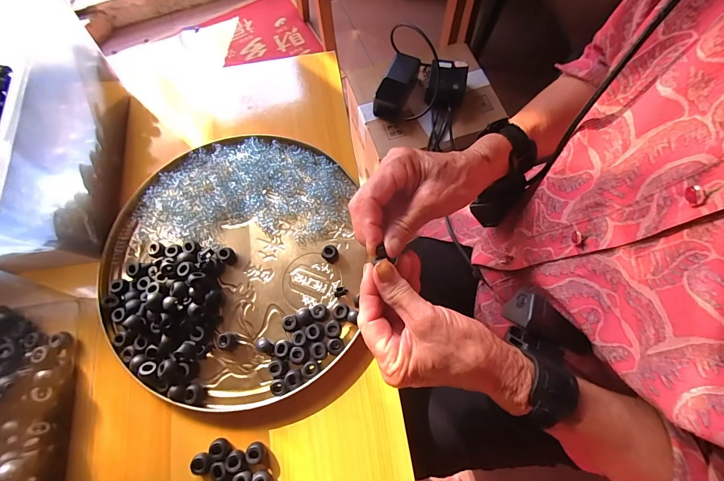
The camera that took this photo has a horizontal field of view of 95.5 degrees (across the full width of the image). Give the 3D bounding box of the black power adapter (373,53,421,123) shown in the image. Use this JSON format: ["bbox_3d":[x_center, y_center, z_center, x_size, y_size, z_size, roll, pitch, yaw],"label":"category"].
[{"bbox_3d":[0.072,-0.308,0.655,0.053,0.043,0.138,22,73,10],"label":"black power adapter"}]

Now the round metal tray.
[{"bbox_3d":[-0.139,0.018,0.352,0.265,0.027,0.285,-10,71,-1],"label":"round metal tray"}]

